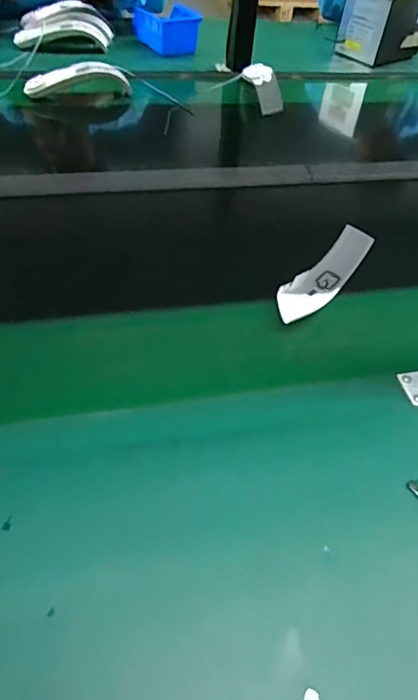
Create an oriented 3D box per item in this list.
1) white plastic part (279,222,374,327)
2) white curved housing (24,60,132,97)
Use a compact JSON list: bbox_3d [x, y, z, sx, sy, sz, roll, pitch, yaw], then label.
[{"bbox_3d":[0.133,-0.089,0.585,0.047,0.049,0.170,35,55,25],"label":"white plastic part"},{"bbox_3d":[-0.261,-0.542,0.964,0.202,0.056,0.059,-13,51,-15],"label":"white curved housing"}]

